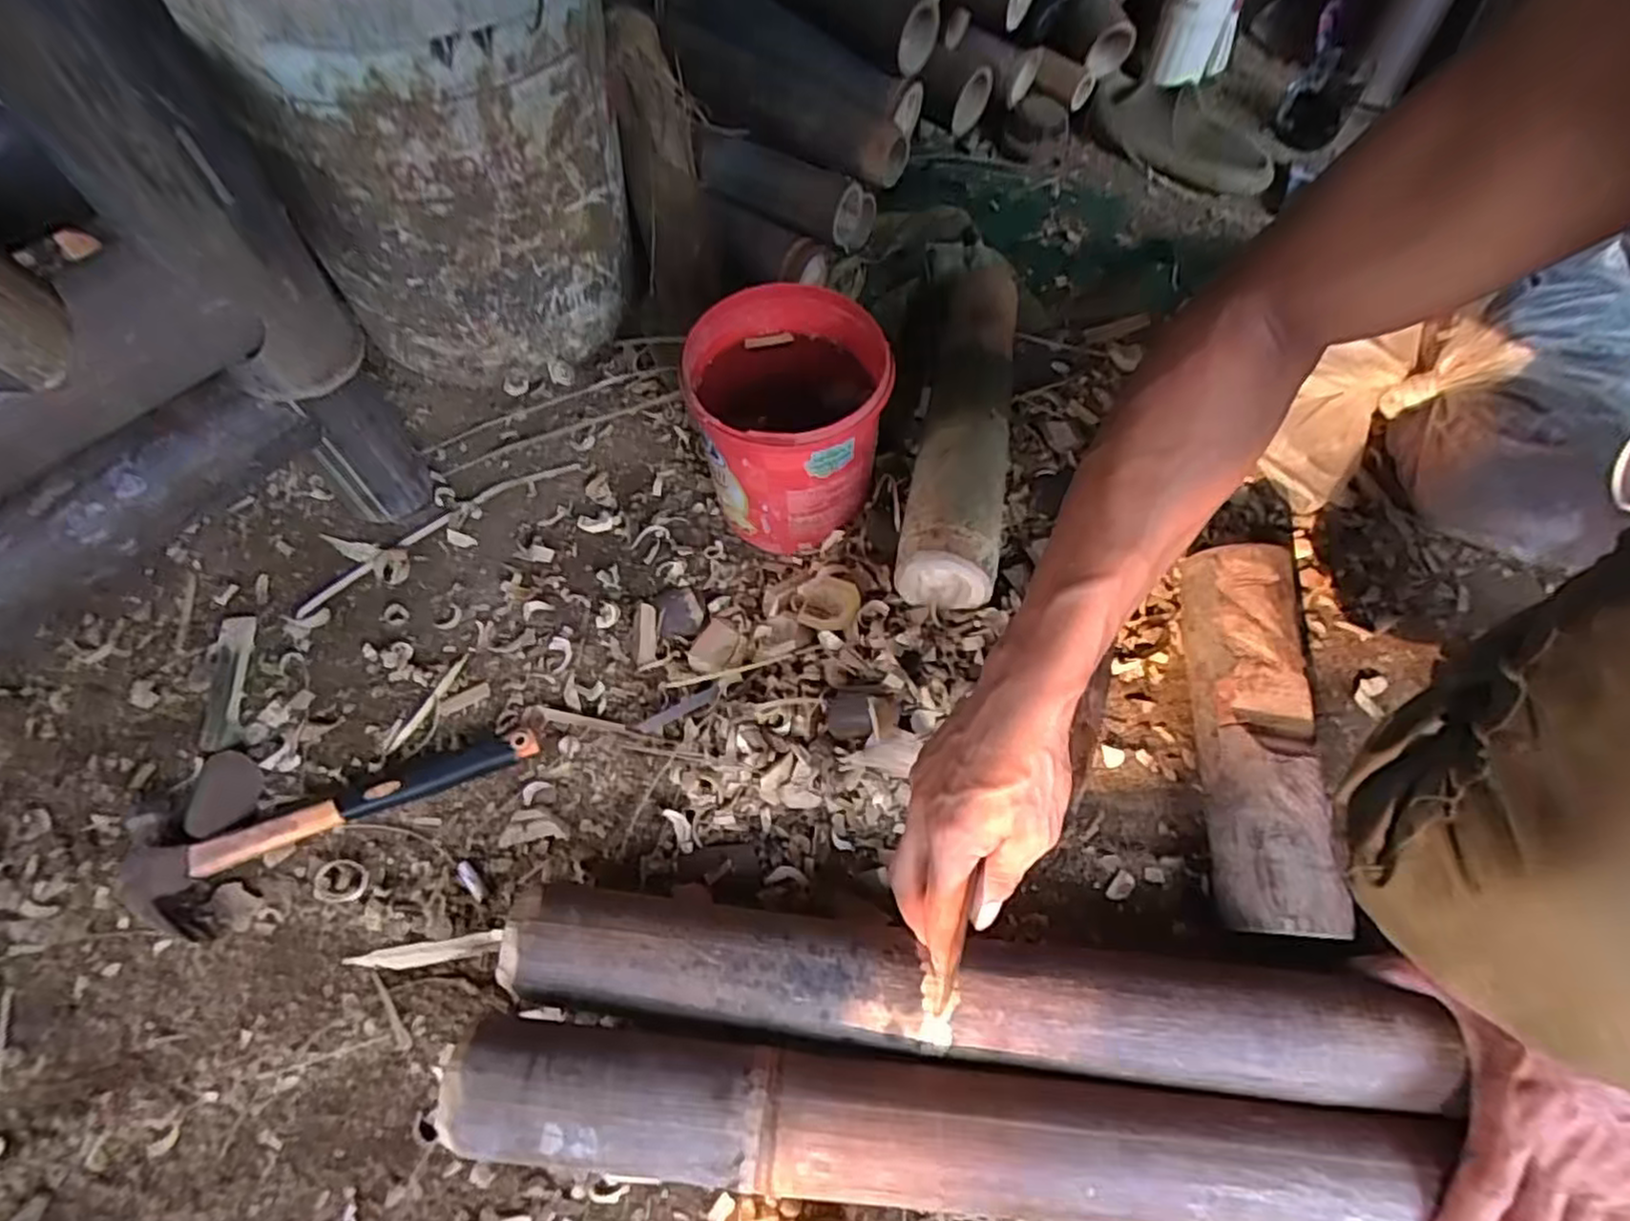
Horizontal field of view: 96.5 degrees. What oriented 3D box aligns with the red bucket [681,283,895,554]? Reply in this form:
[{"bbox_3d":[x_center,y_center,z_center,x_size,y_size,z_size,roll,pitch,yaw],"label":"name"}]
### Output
[{"bbox_3d":[-0.021,-0.138,0.553,0.134,0.145,0.134,1,61,-2],"label":"red bucket"}]

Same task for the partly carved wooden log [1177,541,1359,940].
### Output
[{"bbox_3d":[0.309,0.082,0.513,0.080,0.064,0.271,7,61,2],"label":"partly carved wooden log"}]

